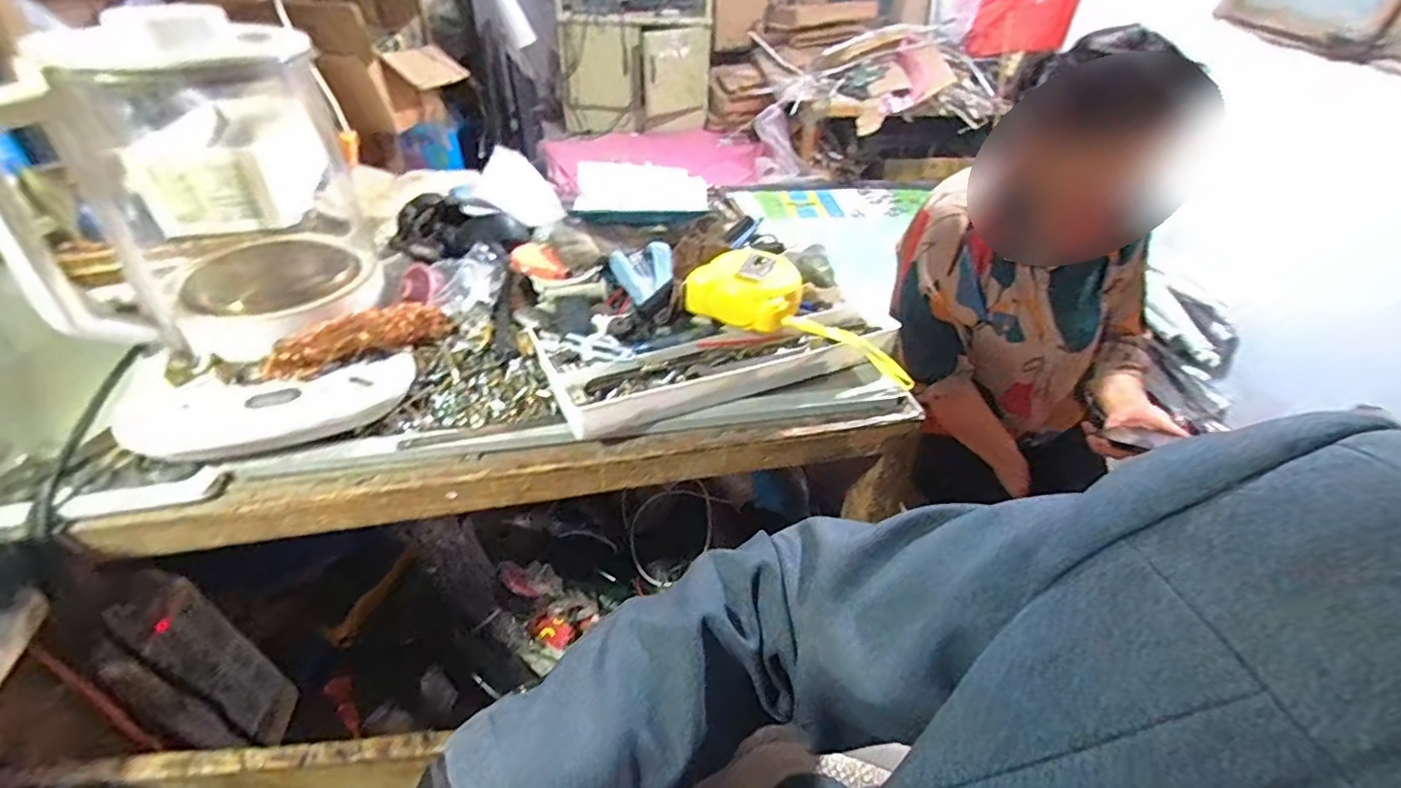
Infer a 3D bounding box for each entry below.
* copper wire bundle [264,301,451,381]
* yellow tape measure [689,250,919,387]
[{"bbox_3d":[-0.240,-0.039,0.434,0.119,0.031,0.029,-24,47,-30],"label":"copper wire bundle"},{"bbox_3d":[0.082,-0.059,0.478,0.188,0.049,0.057,27,42,1],"label":"yellow tape measure"}]

